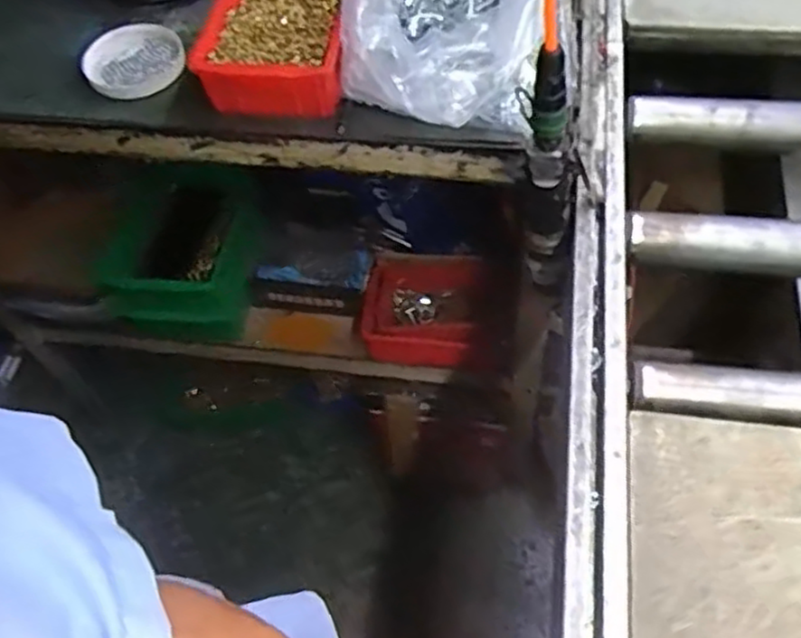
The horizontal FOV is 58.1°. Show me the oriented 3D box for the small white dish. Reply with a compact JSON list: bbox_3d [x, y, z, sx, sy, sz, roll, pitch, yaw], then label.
[{"bbox_3d":[-0.269,-0.261,0.729,0.097,0.018,0.086,-29,60,-13],"label":"small white dish"}]

